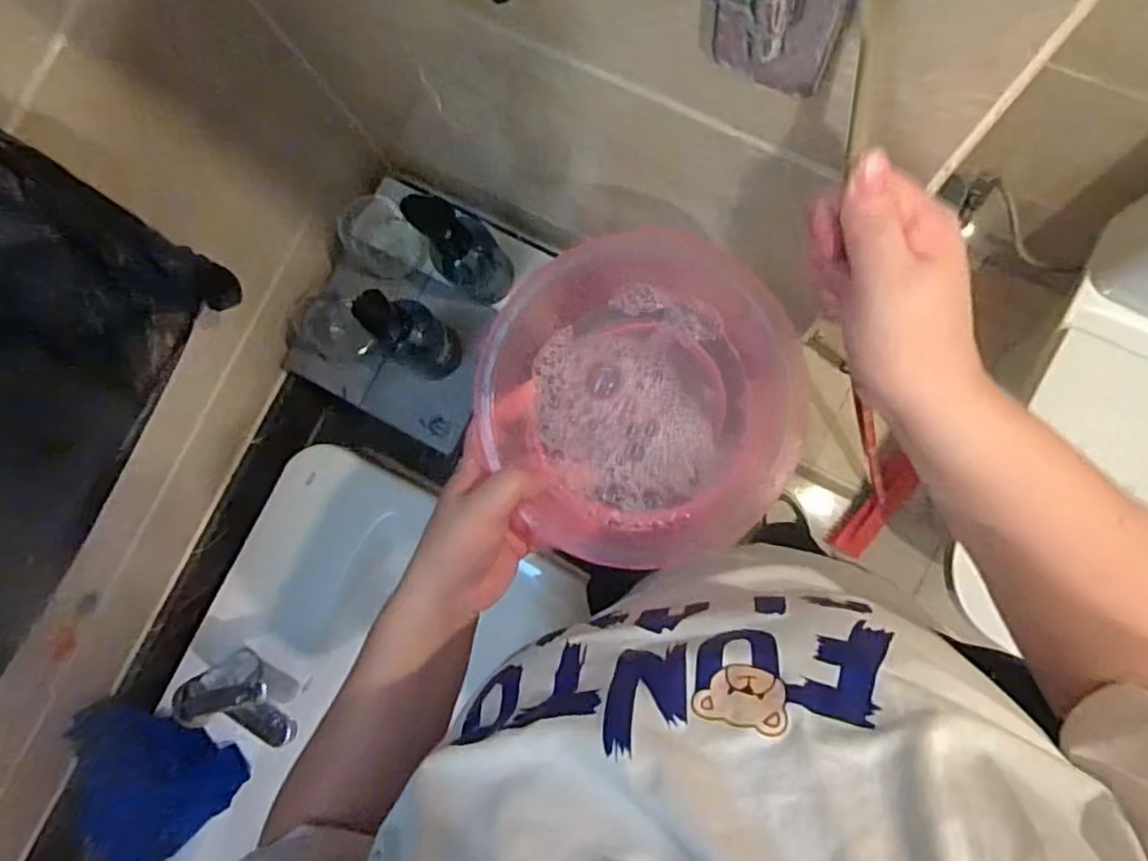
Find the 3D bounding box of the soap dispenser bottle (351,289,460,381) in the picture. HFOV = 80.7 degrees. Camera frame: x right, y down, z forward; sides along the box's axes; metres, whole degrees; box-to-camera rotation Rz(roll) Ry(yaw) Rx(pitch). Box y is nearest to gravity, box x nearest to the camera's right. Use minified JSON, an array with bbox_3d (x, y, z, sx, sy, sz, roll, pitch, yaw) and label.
[{"bbox_3d":[-0.164,-0.098,0.683,0.053,0.162,0.049,1,85,9],"label":"soap dispenser bottle"}]

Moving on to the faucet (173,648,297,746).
[{"bbox_3d":[-0.347,0.288,0.723,0.123,0.118,0.065,8,86,9],"label":"faucet"}]

